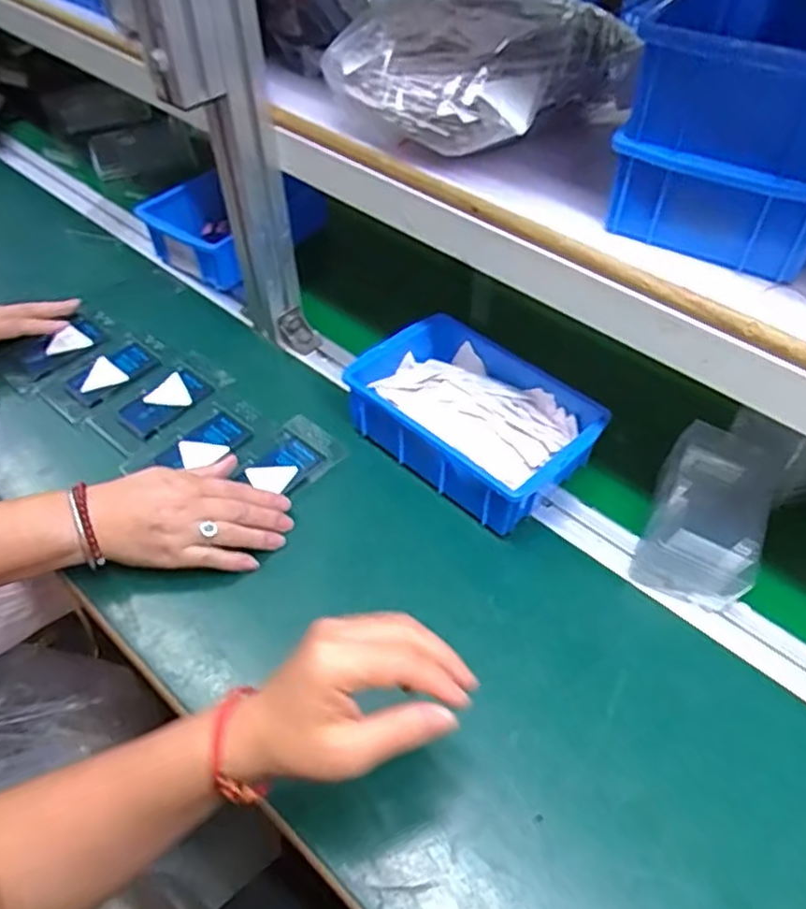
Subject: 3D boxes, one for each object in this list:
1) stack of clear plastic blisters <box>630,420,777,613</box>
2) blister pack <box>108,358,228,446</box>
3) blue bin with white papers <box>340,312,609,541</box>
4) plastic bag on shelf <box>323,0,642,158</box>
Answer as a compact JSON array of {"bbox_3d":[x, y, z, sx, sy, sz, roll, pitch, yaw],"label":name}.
[{"bbox_3d":[0.245,0.047,0.552,0.085,0.066,0.128,21,54,18],"label":"stack of clear plastic blisters"},{"bbox_3d":[-0.235,-0.052,0.673,0.075,0.015,0.124,34,59,26],"label":"blister pack"},{"bbox_3d":[0.066,-0.033,0.616,0.206,0.067,0.148,37,60,27],"label":"blue bin with white papers"},{"bbox_3d":[0.052,-0.288,0.504,0.172,0.074,0.150,35,57,26],"label":"plastic bag on shelf"}]

